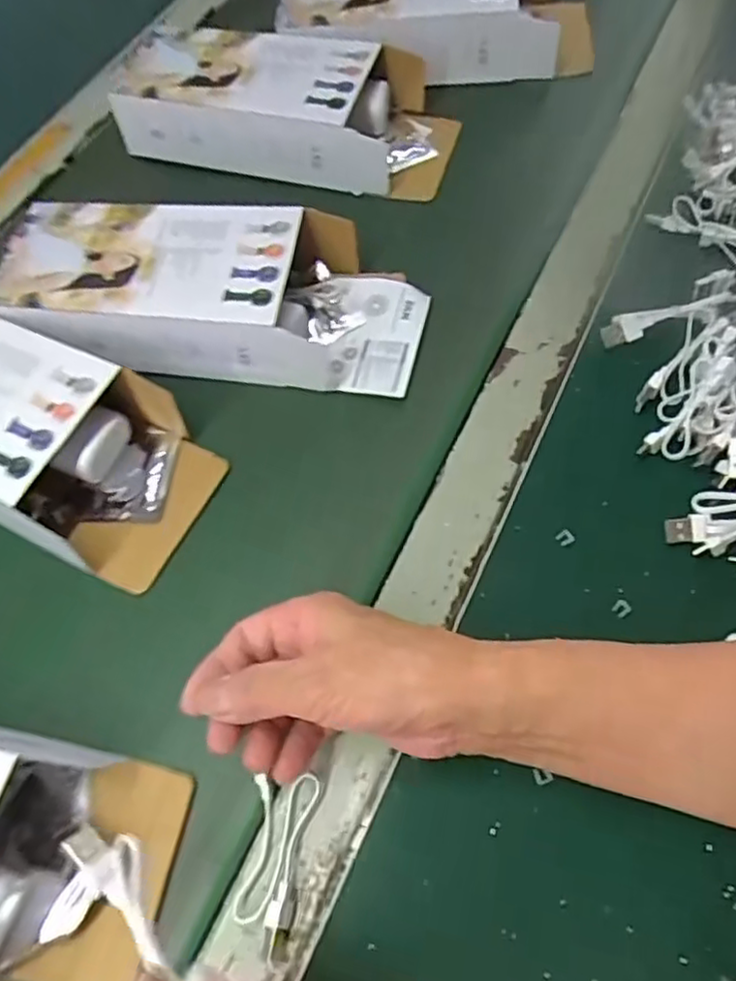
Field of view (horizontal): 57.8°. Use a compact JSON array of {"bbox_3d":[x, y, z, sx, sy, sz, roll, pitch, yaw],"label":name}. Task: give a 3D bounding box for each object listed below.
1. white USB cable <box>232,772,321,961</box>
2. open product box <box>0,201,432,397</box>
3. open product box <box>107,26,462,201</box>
[{"bbox_3d":[-0.043,0.163,0.295,0.029,0.013,0.070,8,65,8],"label":"white USB cable"},{"bbox_3d":[-0.104,-0.129,0.435,0.268,0.050,0.111,5,64,7],"label":"open product box"},{"bbox_3d":[-0.062,-0.306,0.526,0.255,0.058,0.115,14,66,11],"label":"open product box"}]

